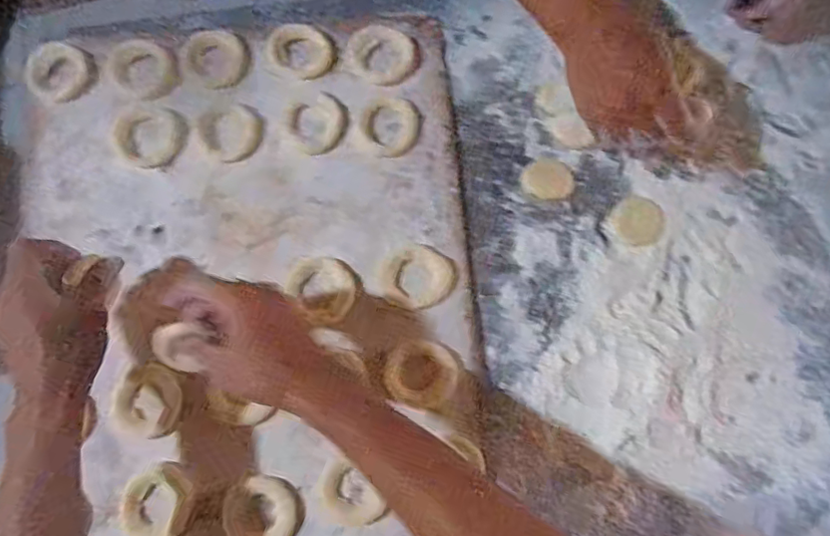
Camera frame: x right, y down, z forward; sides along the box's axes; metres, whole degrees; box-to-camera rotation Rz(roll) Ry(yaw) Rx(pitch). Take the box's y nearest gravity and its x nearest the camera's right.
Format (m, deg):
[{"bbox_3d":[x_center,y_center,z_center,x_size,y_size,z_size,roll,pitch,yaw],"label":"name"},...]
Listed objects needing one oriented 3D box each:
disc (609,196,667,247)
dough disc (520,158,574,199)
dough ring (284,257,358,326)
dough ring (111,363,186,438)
[{"bbox_3d":[0.215,-0.045,0.545,0.051,0.004,0.047,0,75,-1],"label":"disc"},{"bbox_3d":[0.130,-0.087,0.556,0.049,0.004,0.042,19,76,3],"label":"dough disc"},{"bbox_3d":[-0.082,0.017,0.518,0.055,0.015,0.064,-39,80,-11],"label":"dough ring"},{"bbox_3d":[-0.232,0.117,0.502,0.059,0.009,0.063,0,75,-1],"label":"dough ring"}]

